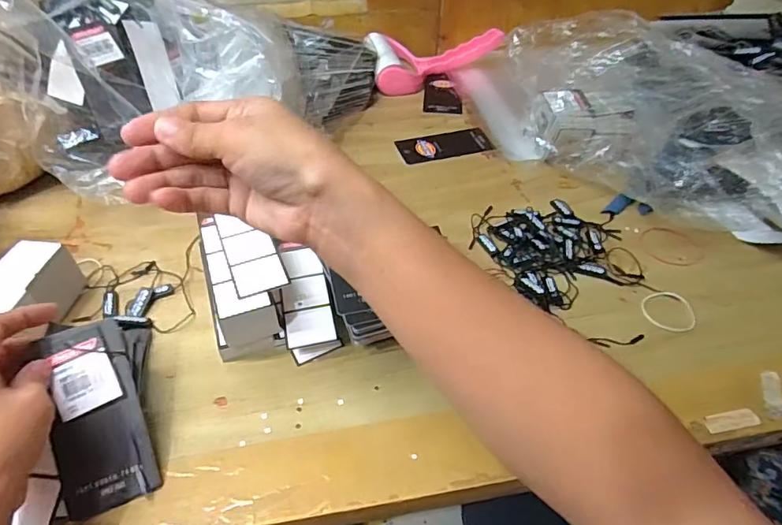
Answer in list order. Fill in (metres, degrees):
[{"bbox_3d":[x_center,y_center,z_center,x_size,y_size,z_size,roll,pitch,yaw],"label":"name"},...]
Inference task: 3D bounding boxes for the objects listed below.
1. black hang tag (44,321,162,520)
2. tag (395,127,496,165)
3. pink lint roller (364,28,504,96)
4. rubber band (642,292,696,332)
[{"bbox_3d":[-0.178,0.091,0.301,0.049,0.004,0.108,-18,76,-18],"label":"black hang tag"},{"bbox_3d":[0.063,-0.133,0.570,0.108,0.004,0.050,-13,48,-13],"label":"tag"},{"bbox_3d":[0.062,-0.274,0.672,0.187,0.046,0.100,-7,47,-7],"label":"pink lint roller"},{"bbox_3d":[0.223,0.038,0.393,0.041,0.004,0.038,0,46,0],"label":"rubber band"}]

